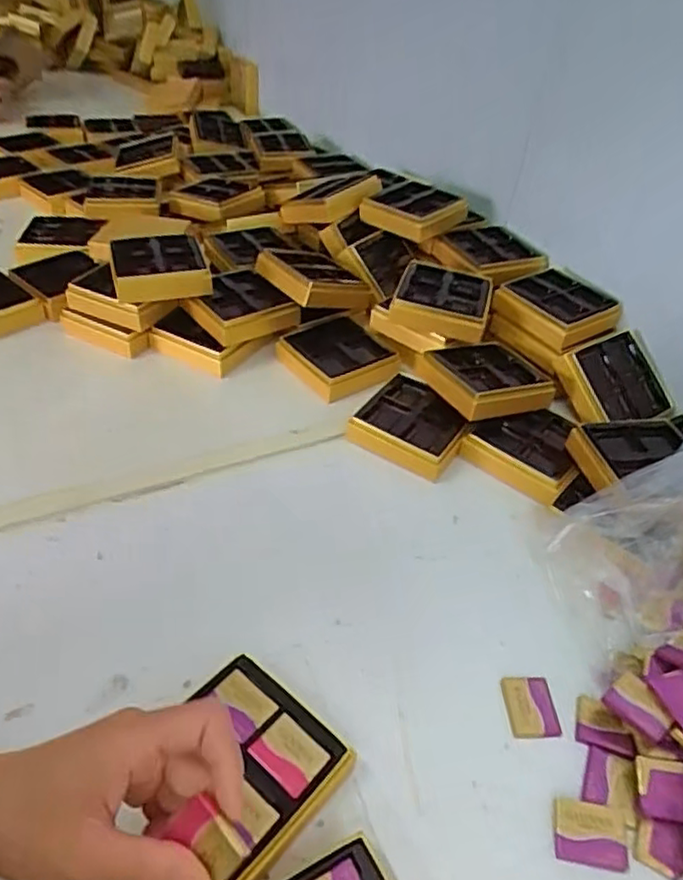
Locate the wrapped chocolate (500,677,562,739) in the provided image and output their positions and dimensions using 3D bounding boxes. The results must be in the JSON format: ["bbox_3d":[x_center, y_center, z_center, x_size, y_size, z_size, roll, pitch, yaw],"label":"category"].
[{"bbox_3d":[0.126,0.178,0.431,0.033,0.005,0.041,0,41,-5],"label":"wrapped chocolate"}]

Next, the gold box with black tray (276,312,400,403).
[{"bbox_3d":[0.000,-0.095,0.697,0.104,0.020,0.113,-25,49,-30],"label":"gold box with black tray"}]

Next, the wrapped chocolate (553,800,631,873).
[{"bbox_3d":[0.144,0.227,0.372,0.040,0.006,0.032,8,41,5],"label":"wrapped chocolate"}]

